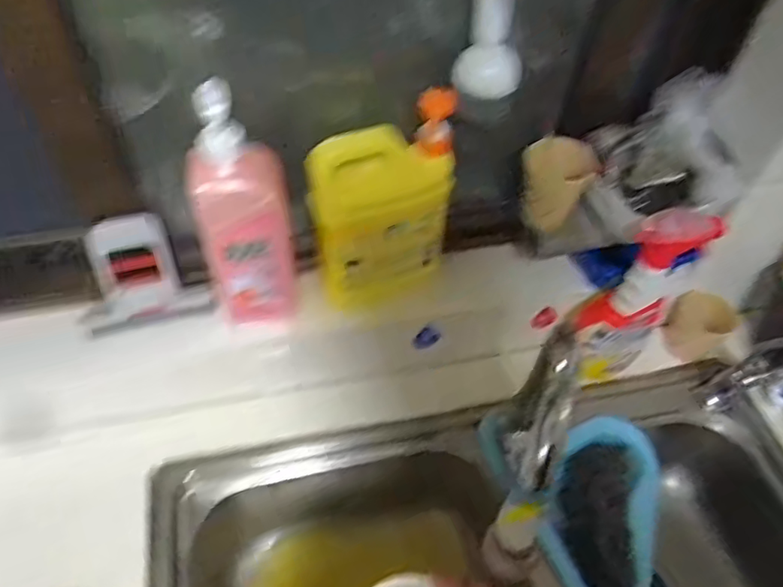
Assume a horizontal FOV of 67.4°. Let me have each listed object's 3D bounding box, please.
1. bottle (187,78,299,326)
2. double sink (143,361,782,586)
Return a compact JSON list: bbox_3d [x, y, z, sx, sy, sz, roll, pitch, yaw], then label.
[{"bbox_3d":[-0.148,-0.077,0.615,0.085,0.303,0.083,-5,52,-7],"label":"bottle"},{"bbox_3d":[0.136,0.341,0.700,0.767,0.217,0.426,-8,52,-10],"label":"double sink"}]

